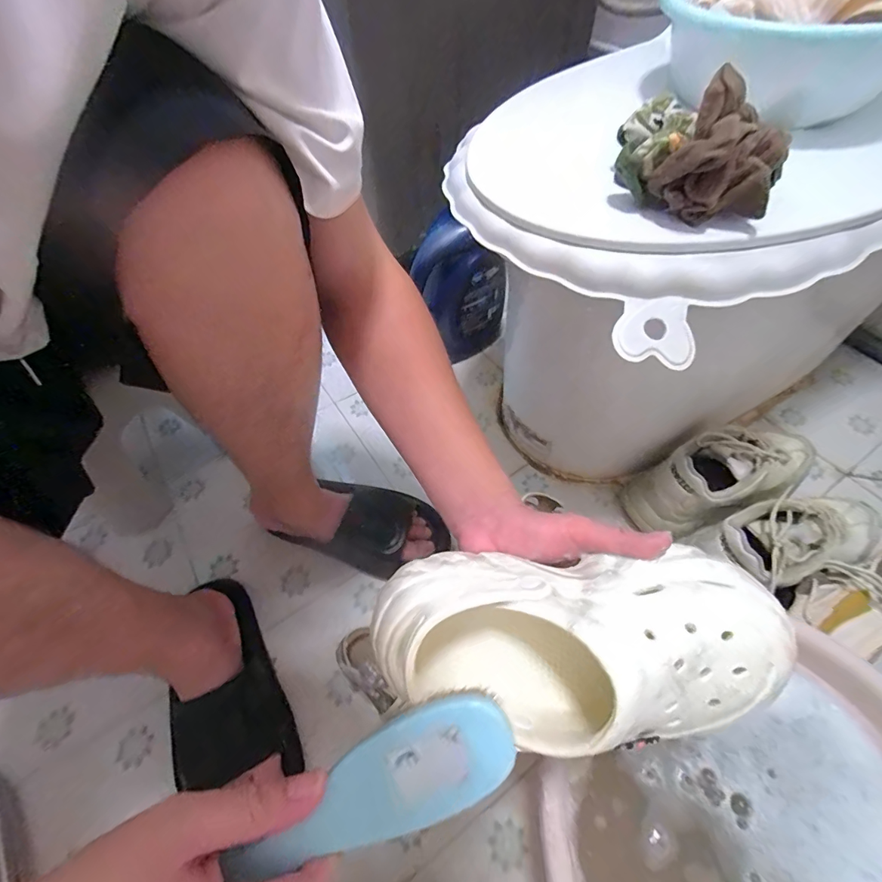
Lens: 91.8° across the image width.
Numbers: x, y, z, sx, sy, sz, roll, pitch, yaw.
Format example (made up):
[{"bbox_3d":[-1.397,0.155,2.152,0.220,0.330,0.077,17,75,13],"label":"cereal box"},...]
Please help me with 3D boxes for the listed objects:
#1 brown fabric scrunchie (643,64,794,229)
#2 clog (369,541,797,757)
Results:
[{"bbox_3d":[0.188,-0.187,0.282,0.058,0.066,0.068,-33,61,-19],"label":"brown fabric scrunchie"},{"bbox_3d":[0.081,0.118,0.268,0.244,0.089,0.102,2,55,7],"label":"clog"}]

